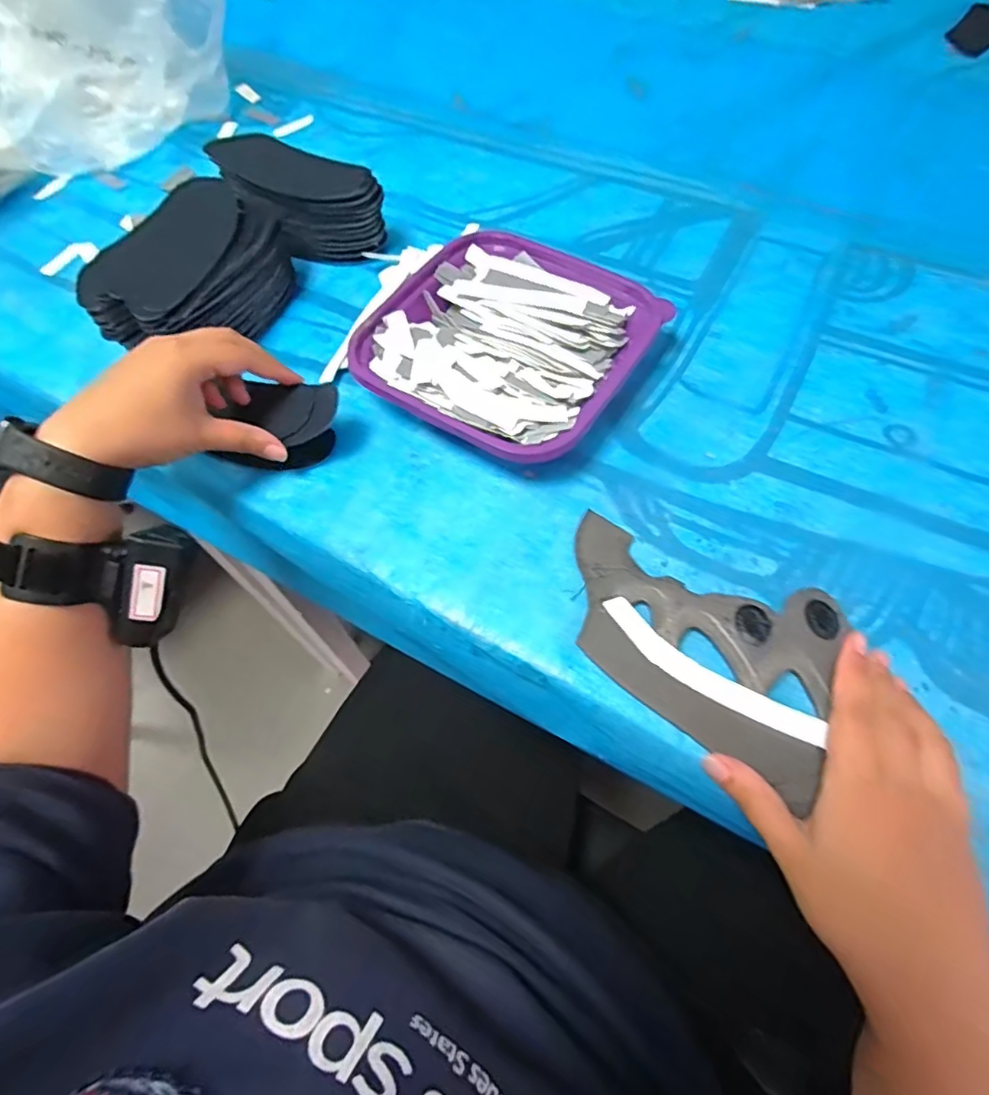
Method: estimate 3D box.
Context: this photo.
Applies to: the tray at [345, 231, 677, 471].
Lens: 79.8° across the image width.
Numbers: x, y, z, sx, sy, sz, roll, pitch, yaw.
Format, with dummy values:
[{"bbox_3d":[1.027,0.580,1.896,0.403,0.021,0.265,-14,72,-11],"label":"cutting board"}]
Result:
[{"bbox_3d":[0.011,-0.148,0.438,0.187,0.040,0.192,28,65,17],"label":"tray"}]

